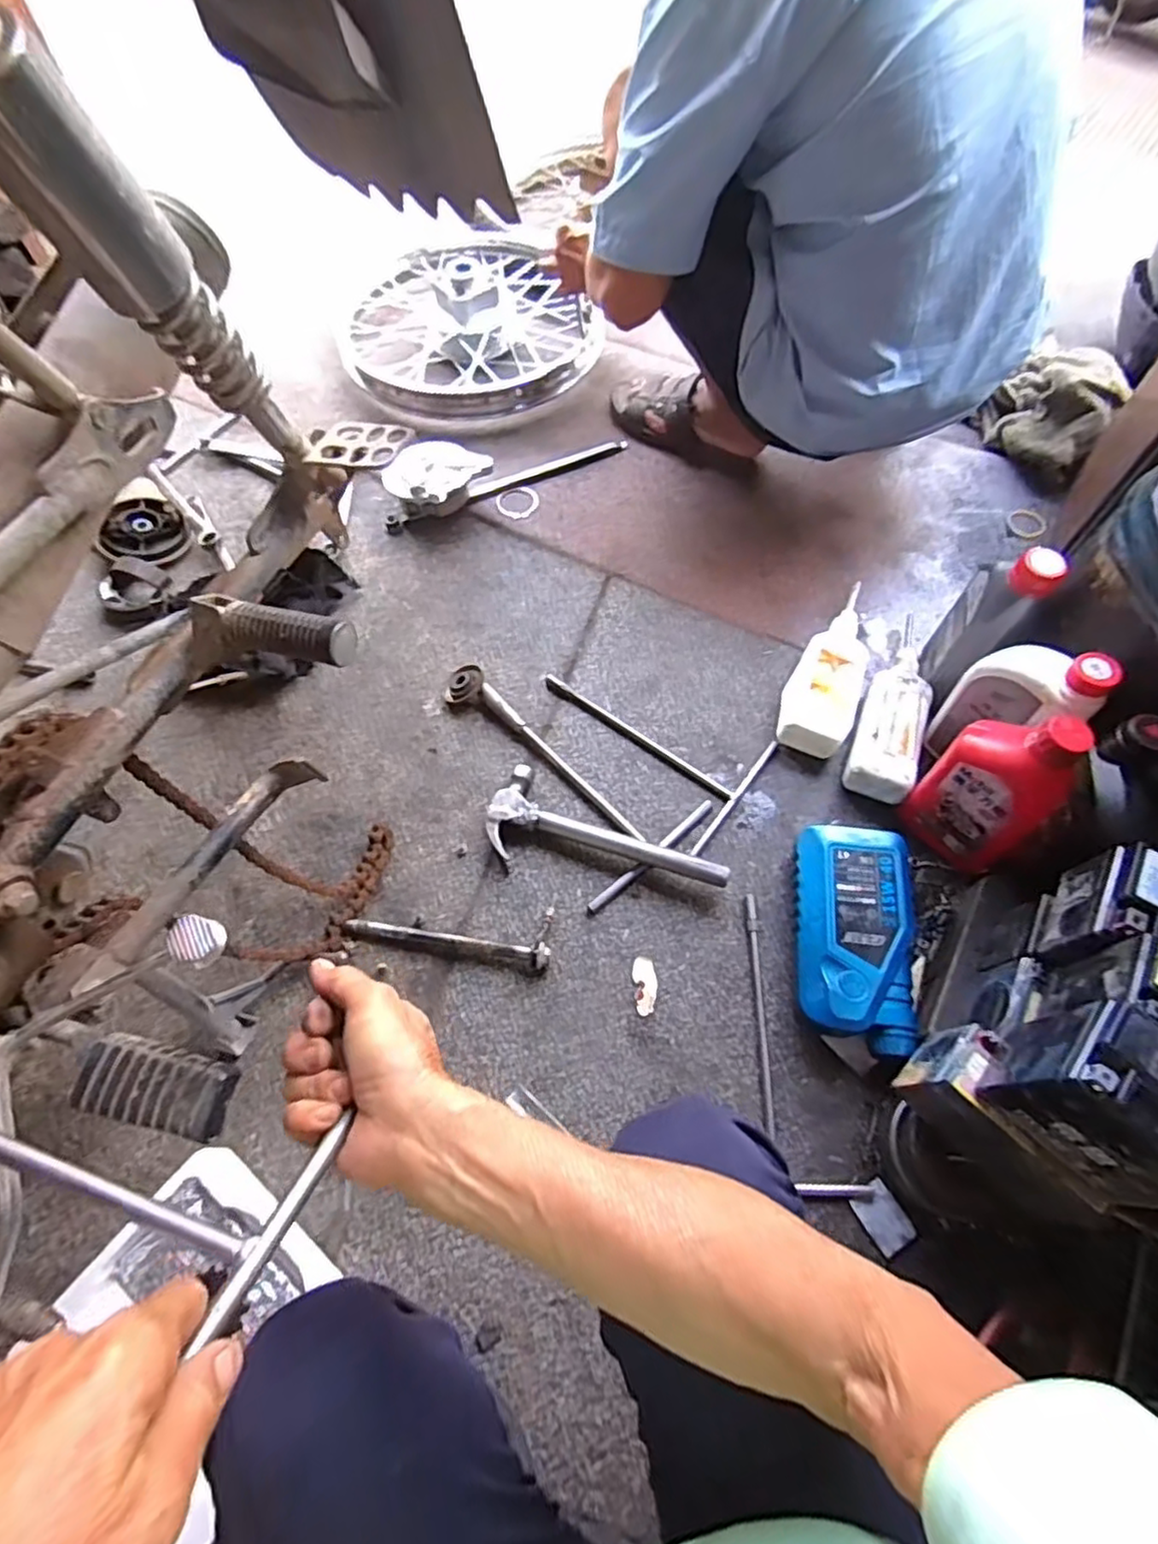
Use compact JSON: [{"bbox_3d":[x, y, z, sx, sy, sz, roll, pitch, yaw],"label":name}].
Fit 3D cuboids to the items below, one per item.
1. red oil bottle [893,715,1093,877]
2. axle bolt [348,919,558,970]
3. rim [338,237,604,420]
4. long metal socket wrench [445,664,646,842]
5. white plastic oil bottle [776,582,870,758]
[{"bbox_3d":[0.422,0.019,0.691,0.057,0.224,0.117,-35,68,-17],"label":"red oil bottle"},{"bbox_3d":[-0.143,0.183,0.738,0.225,0.028,0.021,9,63,4],"label":"axle bolt"},{"bbox_3d":[-0.205,-0.828,1.203,0.450,0.106,0.481,-27,66,-14],"label":"rim"},{"bbox_3d":[-0.052,-0.027,0.838,0.047,0.032,0.331,-41,70,-19],"label":"long metal socket wrench"},{"bbox_3d":[0.332,-0.140,0.881,0.089,0.050,0.276,23,65,11],"label":"white plastic oil bottle"}]

